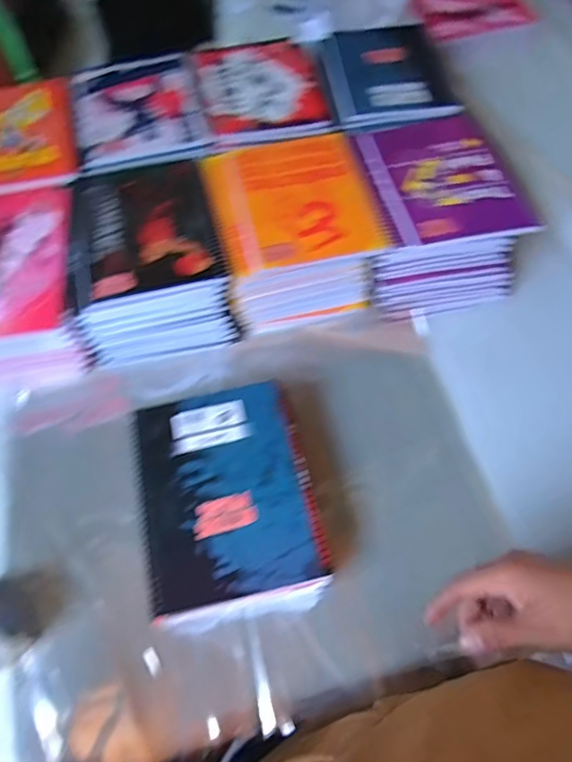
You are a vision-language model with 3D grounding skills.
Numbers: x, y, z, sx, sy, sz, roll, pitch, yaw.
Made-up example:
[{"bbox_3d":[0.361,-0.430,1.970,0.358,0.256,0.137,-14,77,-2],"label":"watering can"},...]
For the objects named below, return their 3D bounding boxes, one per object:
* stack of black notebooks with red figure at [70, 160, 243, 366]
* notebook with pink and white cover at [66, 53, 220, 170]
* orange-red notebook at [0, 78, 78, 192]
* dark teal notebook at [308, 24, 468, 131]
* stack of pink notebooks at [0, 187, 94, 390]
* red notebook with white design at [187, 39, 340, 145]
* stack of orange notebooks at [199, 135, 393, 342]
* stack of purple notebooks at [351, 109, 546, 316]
[{"bbox_3d":[-0.158,-0.151,0.605,0.165,0.095,0.206,-12,63,-4],"label":"stack of black notebooks with red figure"},{"bbox_3d":[-0.195,-0.363,0.670,0.165,0.009,0.218,-14,63,-5],"label":"notebook with pink and white cover"},{"bbox_3d":[-0.352,-0.313,0.646,0.164,0.016,0.219,-13,63,-5],"label":"orange-red notebook"},{"bbox_3d":[0.134,-0.419,0.685,0.170,0.018,0.196,-6,63,-1],"label":"dark teal notebook"},{"bbox_3d":[-0.317,-0.111,0.579,0.168,0.110,0.204,-8,63,-2],"label":"stack of pink notebooks"},{"bbox_3d":[-0.036,-0.406,0.690,0.166,0.004,0.211,-14,63,-5],"label":"red notebook with white design"},{"bbox_3d":[0.007,-0.189,0.624,0.180,0.099,0.209,-13,63,-5],"label":"stack of orange notebooks"},{"bbox_3d":[0.179,-0.220,0.637,0.176,0.095,0.221,-5,63,-1],"label":"stack of purple notebooks"}]

